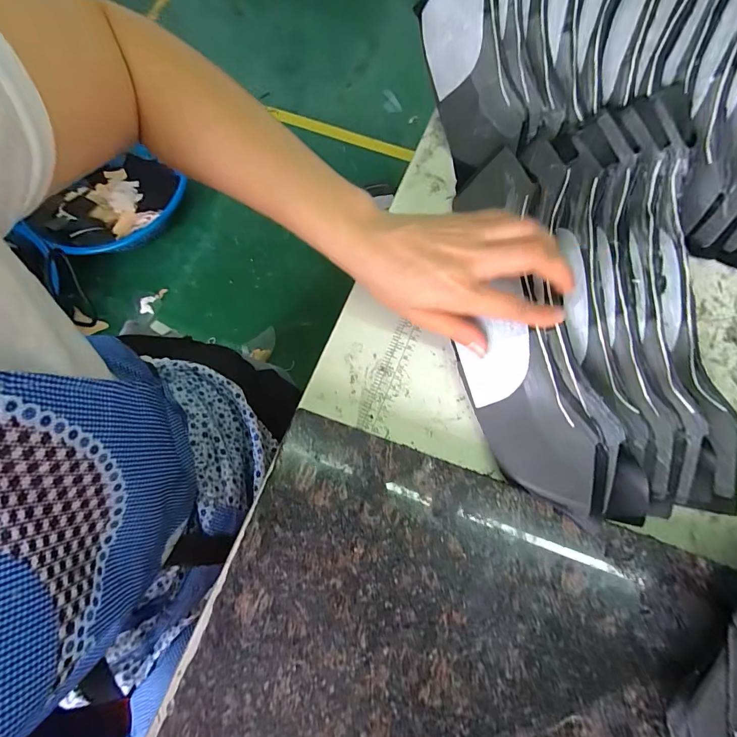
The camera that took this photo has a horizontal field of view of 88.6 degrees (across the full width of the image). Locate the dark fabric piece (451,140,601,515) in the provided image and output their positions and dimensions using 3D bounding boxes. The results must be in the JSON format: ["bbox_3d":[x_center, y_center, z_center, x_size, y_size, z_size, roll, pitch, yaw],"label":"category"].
[{"bbox_3d":[0.112,-0.046,0.315,0.084,0.048,0.304,-3,73,0],"label":"dark fabric piece"}]

